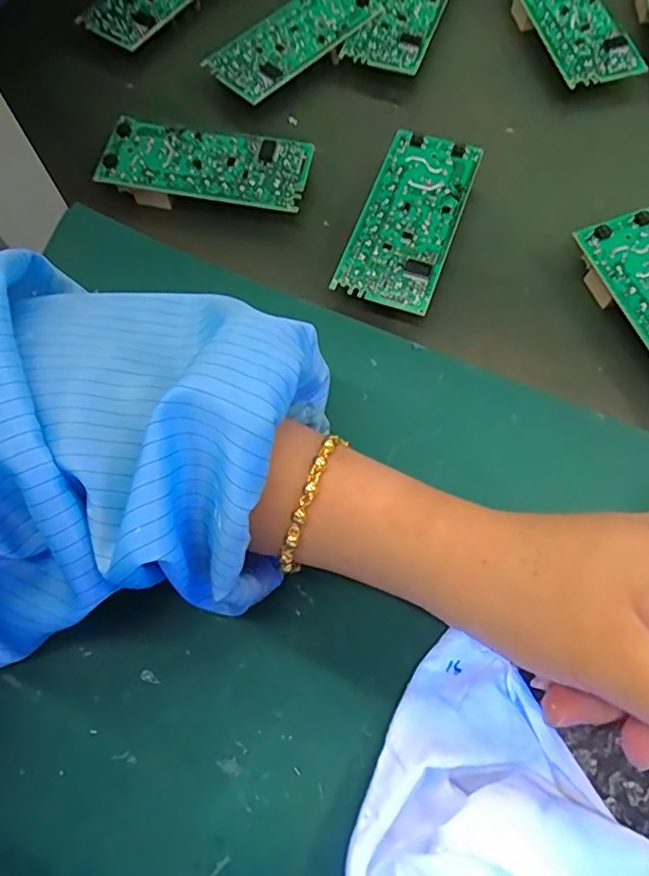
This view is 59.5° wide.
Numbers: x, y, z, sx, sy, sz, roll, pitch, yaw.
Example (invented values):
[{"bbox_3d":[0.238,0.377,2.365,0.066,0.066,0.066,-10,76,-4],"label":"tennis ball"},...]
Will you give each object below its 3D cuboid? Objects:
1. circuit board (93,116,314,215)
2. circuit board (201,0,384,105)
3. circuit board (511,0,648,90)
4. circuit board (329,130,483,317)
[{"bbox_3d":[-0.062,-0.144,0.307,0.105,0.024,0.045,8,68,4],"label":"circuit board"},{"bbox_3d":[-0.018,-0.240,0.343,0.106,0.014,0.045,-43,73,-15],"label":"circuit board"},{"bbox_3d":[0.150,-0.253,0.351,0.047,0.025,0.102,-14,68,-5],"label":"circuit board"},{"bbox_3d":[0.044,-0.111,0.294,0.048,0.019,0.104,19,69,8],"label":"circuit board"}]

